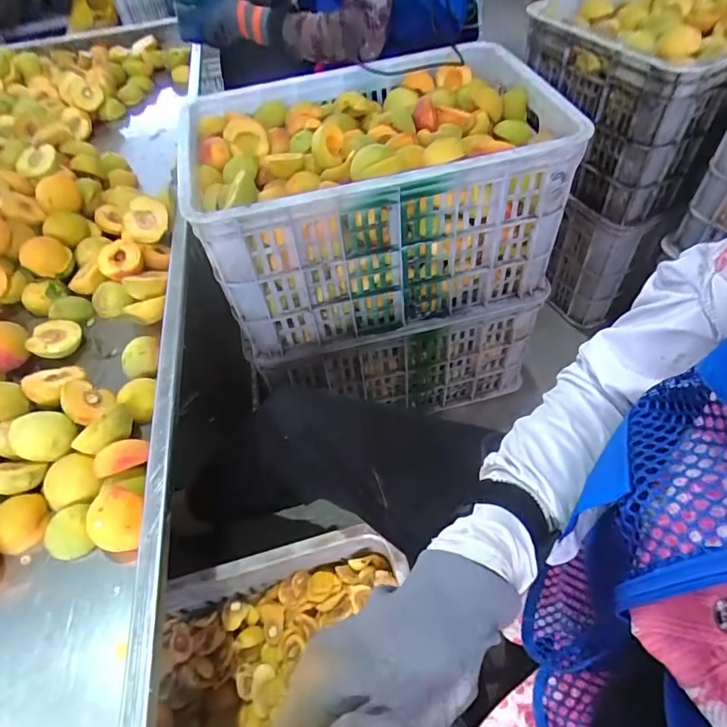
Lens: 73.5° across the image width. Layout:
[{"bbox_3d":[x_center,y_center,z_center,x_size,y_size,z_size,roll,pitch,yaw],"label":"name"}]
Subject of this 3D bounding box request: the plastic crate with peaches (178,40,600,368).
[{"bbox_3d":[0.012,-0.258,0.748,0.480,0.264,0.296,-13,53,-4],"label":"plastic crate with peaches"}]

